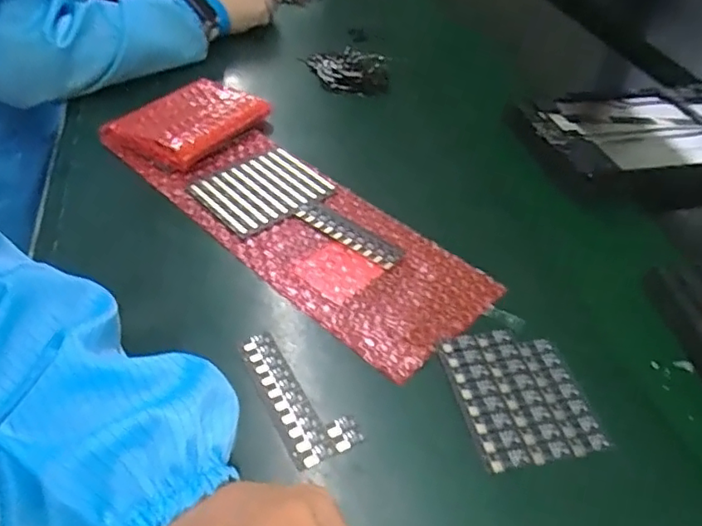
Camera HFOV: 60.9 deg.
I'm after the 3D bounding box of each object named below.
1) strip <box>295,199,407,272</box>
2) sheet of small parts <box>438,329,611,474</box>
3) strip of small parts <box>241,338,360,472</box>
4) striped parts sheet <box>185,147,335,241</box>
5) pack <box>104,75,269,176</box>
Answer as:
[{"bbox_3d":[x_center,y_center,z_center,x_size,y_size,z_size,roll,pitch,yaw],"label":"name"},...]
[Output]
[{"bbox_3d":[-0.001,-0.025,0.477,0.100,0.004,0.027,30,50,29],"label":"strip"},{"bbox_3d":[0.101,0.078,0.364,0.074,0.005,0.089,-9,43,-10],"label":"sheet of small parts"},{"bbox_3d":[-0.035,0.079,0.362,0.038,0.008,0.095,-22,47,-22],"label":"strip of small parts"},{"bbox_3d":[-0.079,-0.065,0.520,0.096,0.007,0.095,-31,51,-30],"label":"striped parts sheet"},{"bbox_3d":[-0.160,-0.138,0.587,0.100,0.027,0.129,25,48,25],"label":"pack"}]

